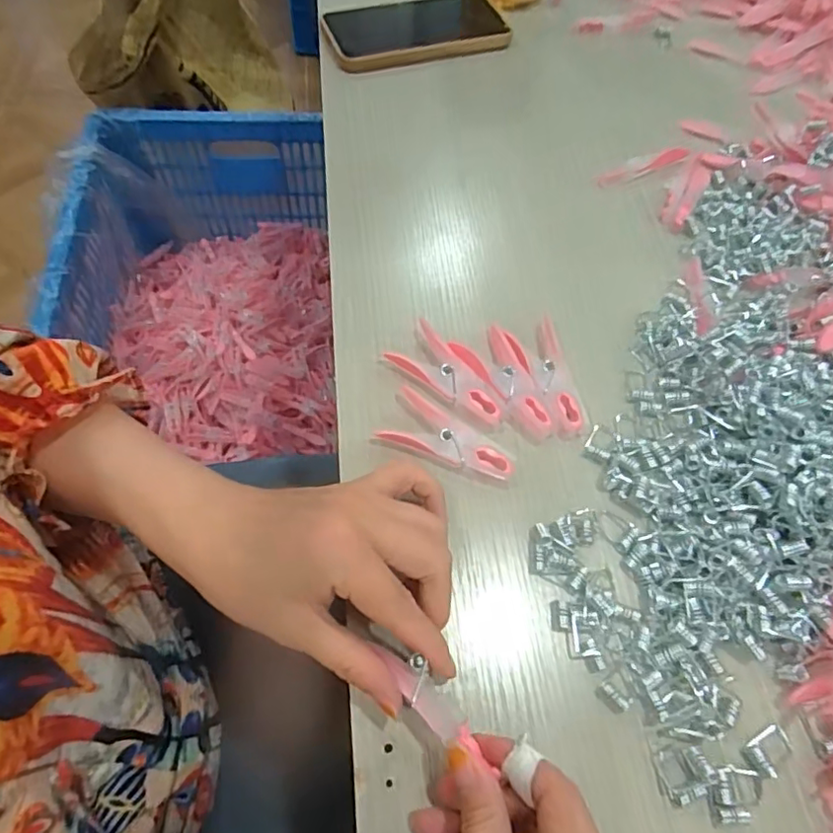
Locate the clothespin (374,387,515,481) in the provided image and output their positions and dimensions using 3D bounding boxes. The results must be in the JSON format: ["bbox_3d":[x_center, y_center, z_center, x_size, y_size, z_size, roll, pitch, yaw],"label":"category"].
[{"bbox_3d":[0.019,0.013,0.322,0.076,0.012,0.037,26,65,11],"label":"clothespin"}]

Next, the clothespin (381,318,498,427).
[{"bbox_3d":[0.019,-0.022,0.338,0.075,0.012,0.032,41,69,17],"label":"clothespin"}]

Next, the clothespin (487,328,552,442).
[{"bbox_3d":[0.058,-0.022,0.338,0.025,0.009,0.072,-12,64,-8],"label":"clothespin"}]

